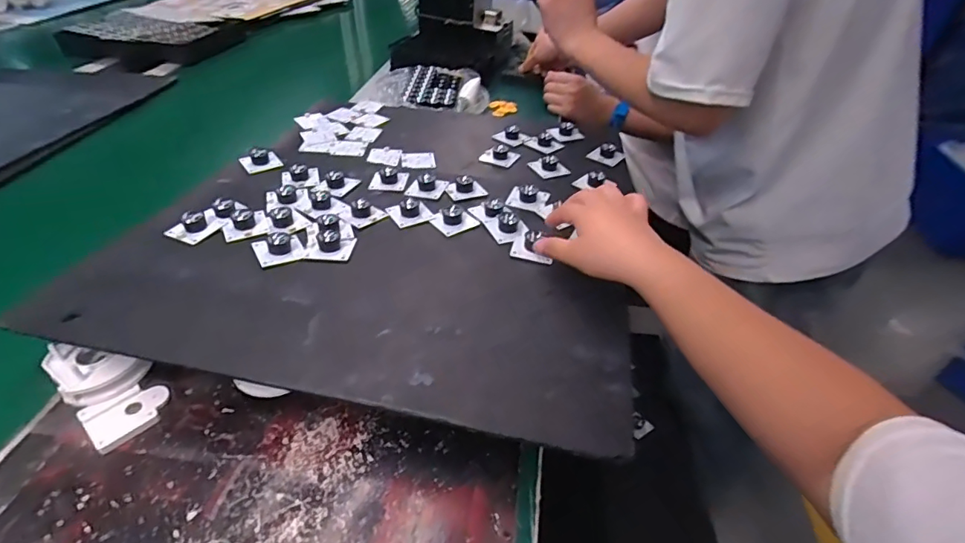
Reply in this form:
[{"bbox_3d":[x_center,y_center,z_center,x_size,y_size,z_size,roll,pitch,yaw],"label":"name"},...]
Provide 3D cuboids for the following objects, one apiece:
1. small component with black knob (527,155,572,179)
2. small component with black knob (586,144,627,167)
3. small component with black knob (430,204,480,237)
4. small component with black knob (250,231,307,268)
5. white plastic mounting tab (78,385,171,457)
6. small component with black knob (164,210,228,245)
[{"bbox_3d":[0.088,-0.143,0.657,0.040,0.017,0.045,-16,44,-22],"label":"small component with black knob"},{"bbox_3d":[0.176,-0.171,0.698,0.043,0.019,0.046,24,44,23],"label":"small component with black knob"},{"bbox_3d":[-0.029,-0.059,0.529,0.043,0.017,0.034,-22,46,-27],"label":"small component with black knob"},{"bbox_3d":[-0.194,-0.026,0.467,0.043,0.016,0.042,-14,43,-20],"label":"small component with black knob"},{"bbox_3d":[-0.273,0.109,0.383,0.055,0.011,0.042,-31,51,-34],"label":"white plastic mounting tab"},{"bbox_3d":[-0.287,-0.048,0.491,0.043,0.020,0.040,18,42,17],"label":"small component with black knob"}]

